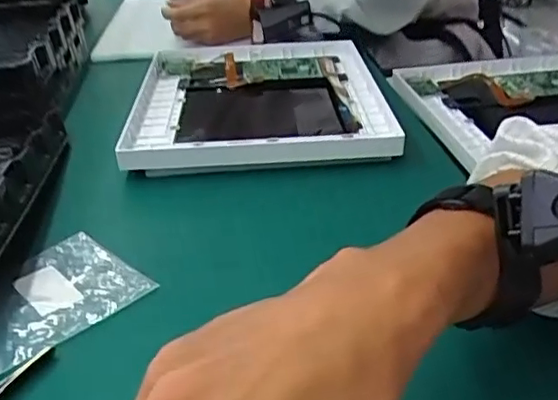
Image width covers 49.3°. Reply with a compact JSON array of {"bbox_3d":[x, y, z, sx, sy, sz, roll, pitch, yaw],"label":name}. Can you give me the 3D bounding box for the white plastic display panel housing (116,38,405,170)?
[{"bbox_3d":[-0.022,-0.116,0.674,0.268,0.029,0.351,-5,30,-3],"label":"white plastic display panel housing"}]

